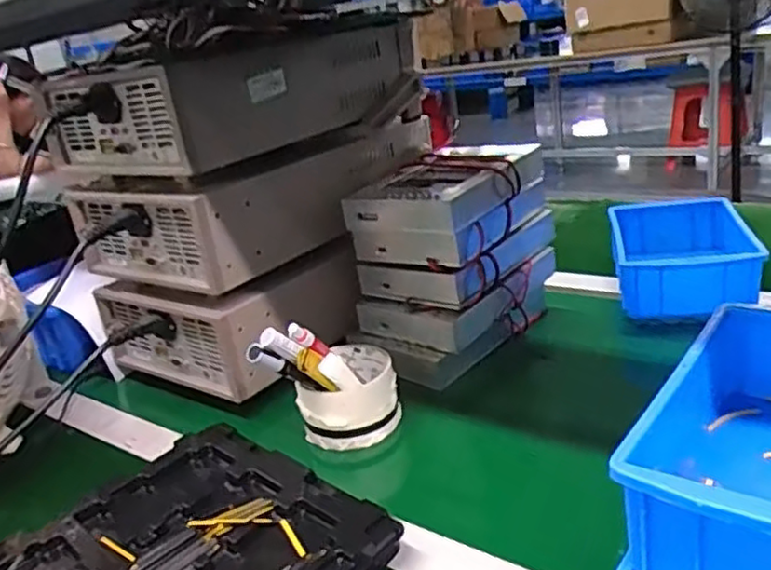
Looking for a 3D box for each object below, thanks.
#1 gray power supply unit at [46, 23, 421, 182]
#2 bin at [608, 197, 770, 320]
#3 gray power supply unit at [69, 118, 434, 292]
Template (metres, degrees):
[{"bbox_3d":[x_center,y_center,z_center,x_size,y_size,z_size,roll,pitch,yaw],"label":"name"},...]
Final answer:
[{"bbox_3d":[-0.138,-0.191,0.695,0.203,0.089,0.324,6,27,36],"label":"gray power supply unit"},{"bbox_3d":[0.323,-0.035,0.768,0.131,0.059,0.199,-3,22,17],"label":"bin"},{"bbox_3d":[-0.130,-0.096,0.729,0.197,0.090,0.313,6,27,36],"label":"gray power supply unit"}]

